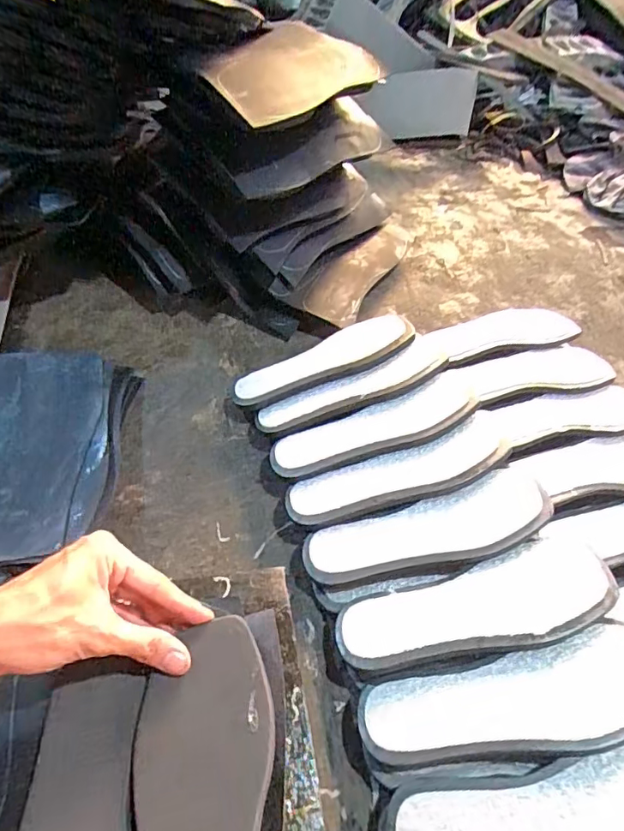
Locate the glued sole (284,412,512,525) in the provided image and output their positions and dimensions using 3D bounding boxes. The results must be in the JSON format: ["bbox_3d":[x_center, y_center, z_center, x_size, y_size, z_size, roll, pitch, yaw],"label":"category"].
[{"bbox_3d":[0.088,0.059,0.506,0.228,0.025,0.067,-18,53,-1],"label":"glued sole"}]

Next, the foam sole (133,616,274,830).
[{"bbox_3d":[-0.066,0.249,0.304,0.085,0.033,0.229,-4,55,-6],"label":"foam sole"}]

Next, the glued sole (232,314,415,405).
[{"bbox_3d":[0.014,-0.067,0.606,0.224,0.016,0.074,-22,54,-4],"label":"glued sole"}]

